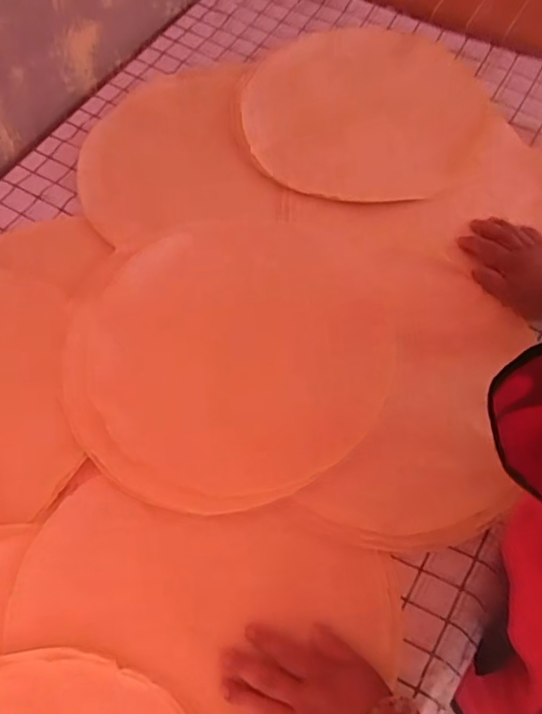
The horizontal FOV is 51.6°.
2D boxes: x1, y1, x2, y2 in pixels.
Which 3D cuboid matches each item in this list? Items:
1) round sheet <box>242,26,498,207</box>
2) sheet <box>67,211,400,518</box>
[{"bbox_3d":[0.137,-0.370,0.825,0.343,0.011,0.346,-1,63,2],"label":"round sheet"},{"bbox_3d":[-0.048,-0.017,0.664,0.380,0.017,0.357,-1,63,2],"label":"sheet"}]

